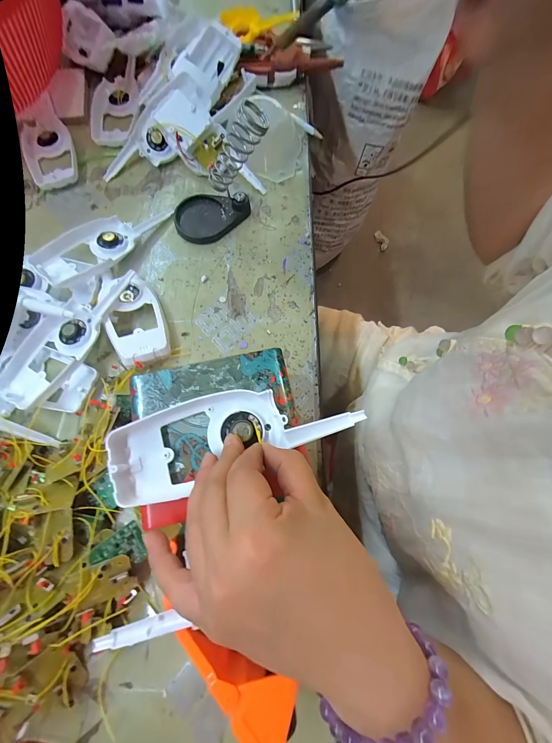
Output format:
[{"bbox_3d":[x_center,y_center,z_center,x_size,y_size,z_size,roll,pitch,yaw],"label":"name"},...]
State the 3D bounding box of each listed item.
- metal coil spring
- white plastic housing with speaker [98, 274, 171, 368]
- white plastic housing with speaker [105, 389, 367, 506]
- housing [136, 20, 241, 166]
[{"bbox_3d":[-0.054,-0.285,0.373,0.046,0.034,0.138,21,74,4],"label":"metal coil spring"},{"bbox_3d":[-0.151,-0.058,0.311,0.055,0.028,0.110,-25,76,-9],"label":"white plastic housing with speaker"},{"bbox_3d":[-0.025,0.040,0.197,0.162,0.018,0.061,-13,75,-6],"label":"white plastic housing with speaker"},{"bbox_3d":[-0.114,-0.373,0.387,0.095,0.055,0.203,16,74,3],"label":"housing"}]

